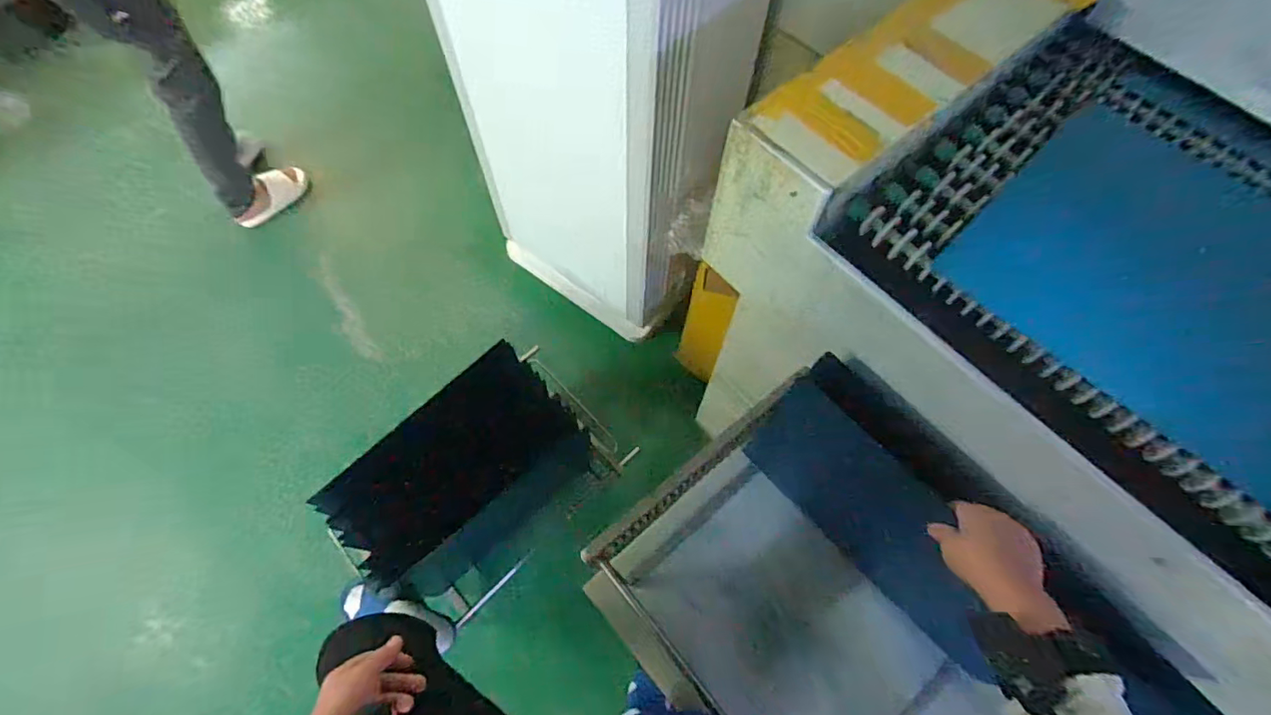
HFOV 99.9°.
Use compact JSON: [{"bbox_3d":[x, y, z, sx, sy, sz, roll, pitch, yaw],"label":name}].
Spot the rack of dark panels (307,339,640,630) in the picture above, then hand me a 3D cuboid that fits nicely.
[{"bbox_3d":[-0.382,0.309,1.302,0.374,0.332,0.565,42,71,16],"label":"rack of dark panels"}]

